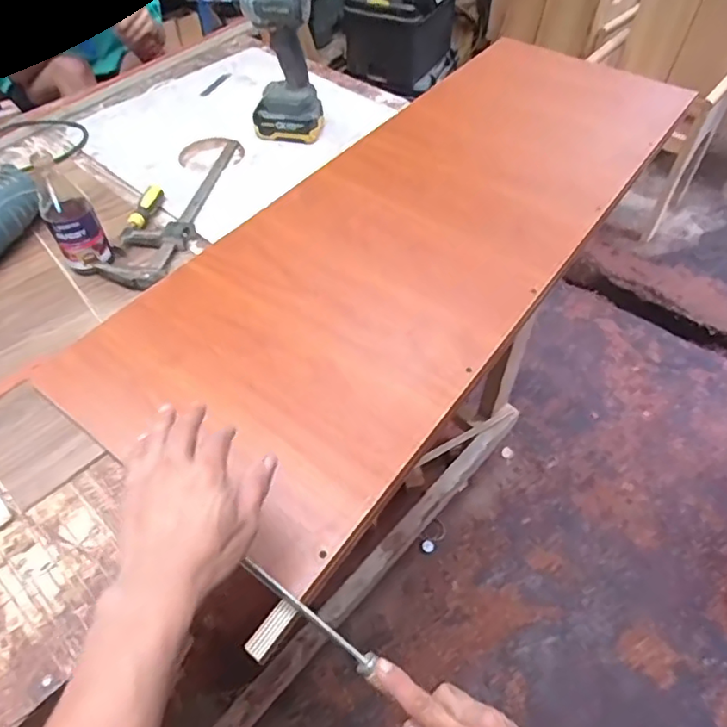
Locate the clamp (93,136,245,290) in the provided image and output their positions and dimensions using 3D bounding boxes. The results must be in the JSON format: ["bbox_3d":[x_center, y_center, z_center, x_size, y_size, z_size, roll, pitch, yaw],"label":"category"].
[{"bbox_3d":[-0.292,-0.258,0.884,0.106,0.039,0.401,7,54,5],"label":"clamp"}]

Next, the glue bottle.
[{"bbox_3d":[-0.388,-0.194,0.737,0.060,0.146,0.062,-19,56,-14],"label":"glue bottle"}]

